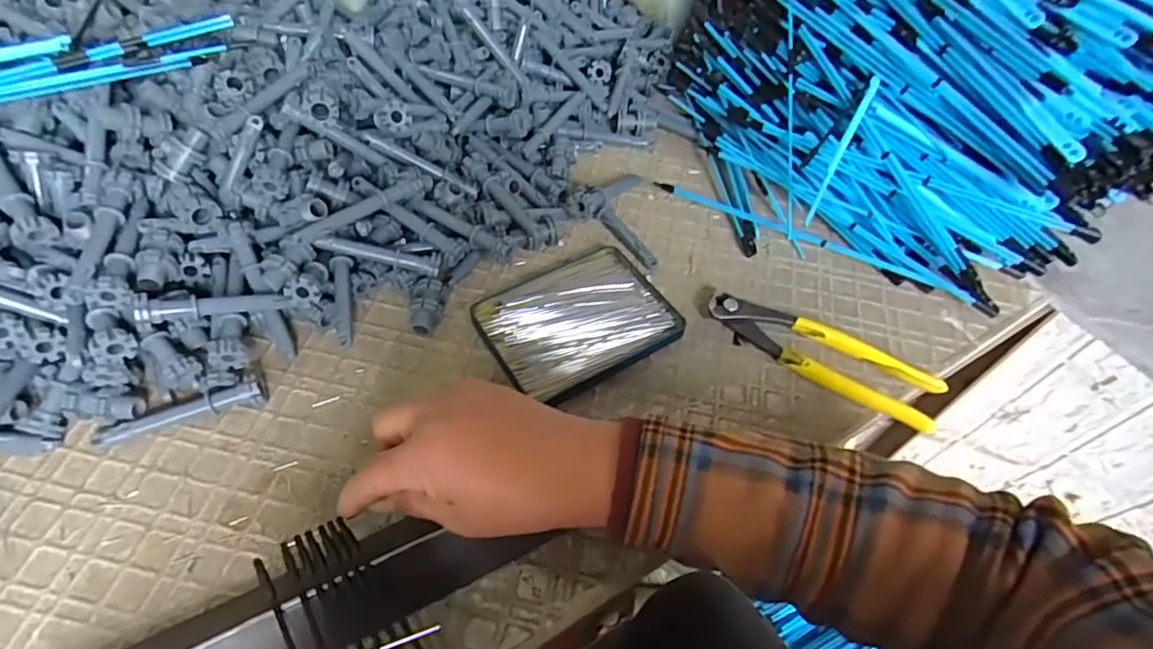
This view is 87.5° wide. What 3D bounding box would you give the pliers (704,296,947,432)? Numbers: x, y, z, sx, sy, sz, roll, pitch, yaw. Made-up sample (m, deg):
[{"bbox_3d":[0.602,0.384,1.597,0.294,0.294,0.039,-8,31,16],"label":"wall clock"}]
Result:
[{"bbox_3d":[0.174,0.020,0.429,0.162,0.018,0.044,29,56,15],"label":"pliers"}]

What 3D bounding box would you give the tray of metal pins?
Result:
[{"bbox_3d":[-0.001,-0.005,0.437,0.128,0.010,0.102,-26,60,-23],"label":"tray of metal pins"}]

